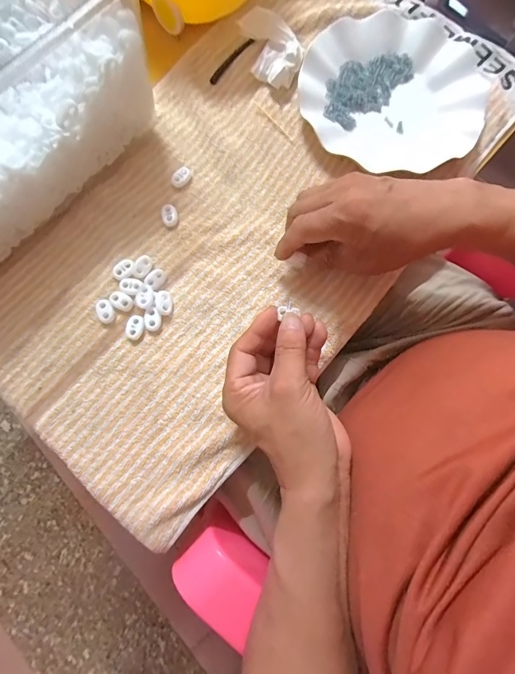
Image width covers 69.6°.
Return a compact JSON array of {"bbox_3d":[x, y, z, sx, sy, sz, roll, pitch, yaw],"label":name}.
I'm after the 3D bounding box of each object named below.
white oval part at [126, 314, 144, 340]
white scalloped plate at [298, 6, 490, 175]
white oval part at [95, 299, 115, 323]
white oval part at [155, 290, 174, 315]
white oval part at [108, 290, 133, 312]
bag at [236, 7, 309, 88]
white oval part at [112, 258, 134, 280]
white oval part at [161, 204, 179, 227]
[{"bbox_3d":[-0.111,-0.009,0.336,0.015,0.004,0.022,7,78,1],"label":"white oval part"},{"bbox_3d":[0.139,-0.254,0.379,0.182,0.026,0.167,0,78,0],"label":"white scalloped plate"},{"bbox_3d":[-0.140,-0.024,0.340,0.016,0.004,0.022,-26,79,-6],"label":"white oval part"},{"bbox_3d":[-0.086,-0.032,0.341,0.015,0.006,0.022,-16,78,-4],"label":"white oval part"},{"bbox_3d":[-0.126,-0.033,0.343,0.022,0.004,0.015,29,79,6],"label":"white oval part"},{"bbox_3d":[0.009,-0.296,0.378,0.072,0.024,0.062,18,78,3],"label":"bag"},{"bbox_3d":[-0.125,-0.063,0.347,0.022,0.004,0.017,-44,81,-9],"label":"white oval part"},{"bbox_3d":[-0.085,-0.119,0.360,0.015,0.007,0.021,-19,78,-5],"label":"white oval part"}]

